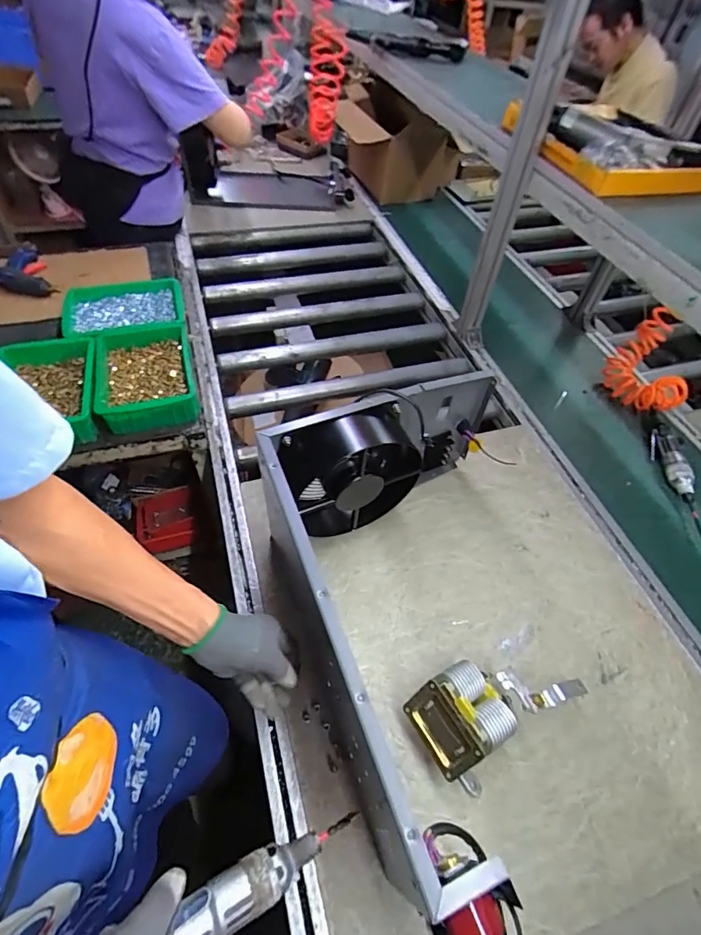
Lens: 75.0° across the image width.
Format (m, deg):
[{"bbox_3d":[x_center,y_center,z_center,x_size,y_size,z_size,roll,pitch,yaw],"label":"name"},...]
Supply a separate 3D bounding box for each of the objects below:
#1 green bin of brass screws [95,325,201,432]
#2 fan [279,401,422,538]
[{"bbox_3d":[-0.416,-0.180,0.935,0.189,0.080,0.238,-11,54,-11],"label":"green bin of brass screws"},{"bbox_3d":[0.002,0.016,0.684,0.192,0.212,0.074,-18,56,-16],"label":"fan"}]

